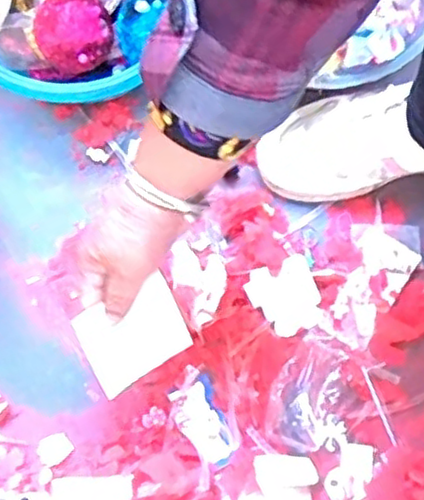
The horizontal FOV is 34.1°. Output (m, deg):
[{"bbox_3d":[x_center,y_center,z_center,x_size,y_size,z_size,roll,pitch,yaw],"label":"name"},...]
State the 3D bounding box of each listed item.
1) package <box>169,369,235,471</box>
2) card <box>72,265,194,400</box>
[{"bbox_3d":[-0.008,0.142,0.571,0.037,0.013,0.073,-23,59,-6],"label":"package"},{"bbox_3d":[-0.058,0.062,0.514,0.077,0.004,0.067,-30,108,-20],"label":"card"}]

